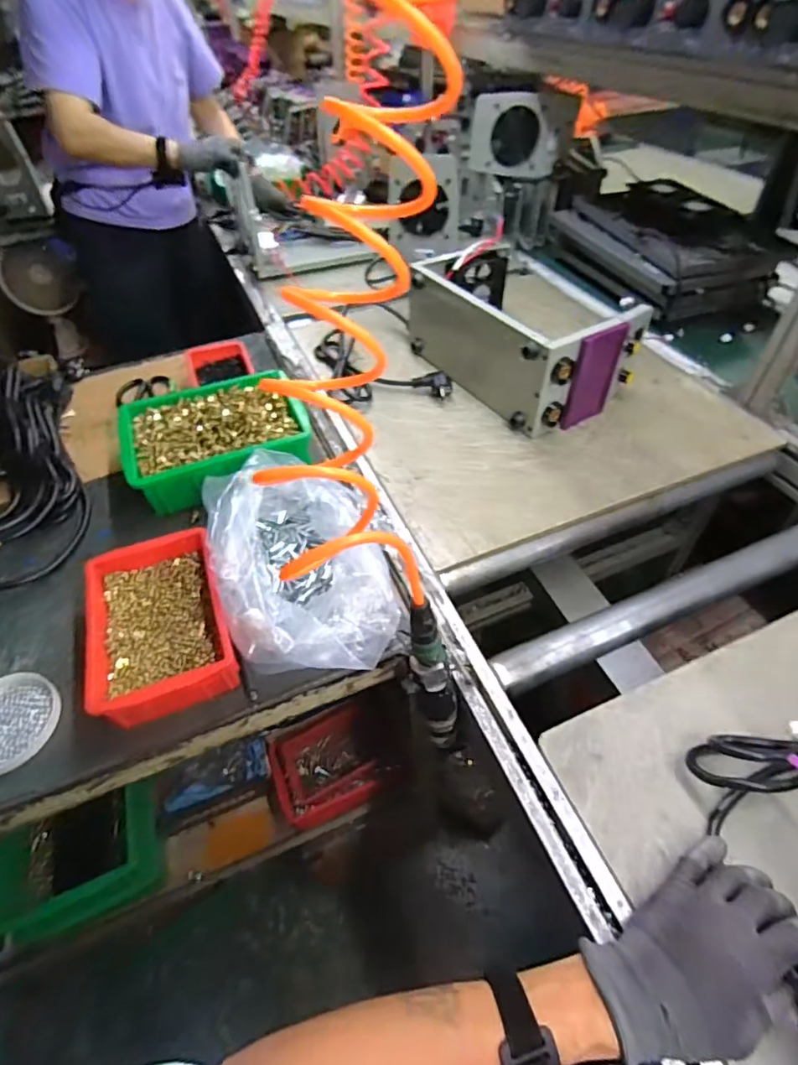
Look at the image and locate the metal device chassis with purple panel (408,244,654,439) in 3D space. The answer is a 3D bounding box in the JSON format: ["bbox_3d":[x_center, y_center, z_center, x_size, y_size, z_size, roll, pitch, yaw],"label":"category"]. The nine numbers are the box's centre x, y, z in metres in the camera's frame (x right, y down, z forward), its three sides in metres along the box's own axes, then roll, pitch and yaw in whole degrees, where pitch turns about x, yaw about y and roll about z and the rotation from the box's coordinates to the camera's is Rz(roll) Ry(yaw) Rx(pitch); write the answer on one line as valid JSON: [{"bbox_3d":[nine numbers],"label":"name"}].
[{"bbox_3d":[0.202,-0.341,0.886,0.223,0.161,0.370,-27,53,-20],"label":"metal device chassis with purple panel"}]

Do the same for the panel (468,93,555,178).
[{"bbox_3d":[0.260,-0.893,1.181,0.191,0.151,0.034,-5,48,-2],"label":"panel"}]

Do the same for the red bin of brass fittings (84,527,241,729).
[{"bbox_3d":[-0.261,0.097,0.571,0.136,0.063,0.201,-18,50,-14],"label":"red bin of brass fittings"}]

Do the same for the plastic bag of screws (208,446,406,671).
[{"bbox_3d":[-0.117,0.038,0.597,0.166,0.102,0.277,-17,50,-13],"label":"plastic bag of screws"}]

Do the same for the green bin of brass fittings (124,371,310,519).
[{"bbox_3d":[-0.267,-0.137,0.775,0.251,0.069,0.206,-16,50,-12],"label":"green bin of brass fittings"}]

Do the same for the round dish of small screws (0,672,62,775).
[{"bbox_3d":[-0.398,0.191,0.525,0.100,0.013,0.097,-1,48,1],"label":"round dish of small screws"}]

